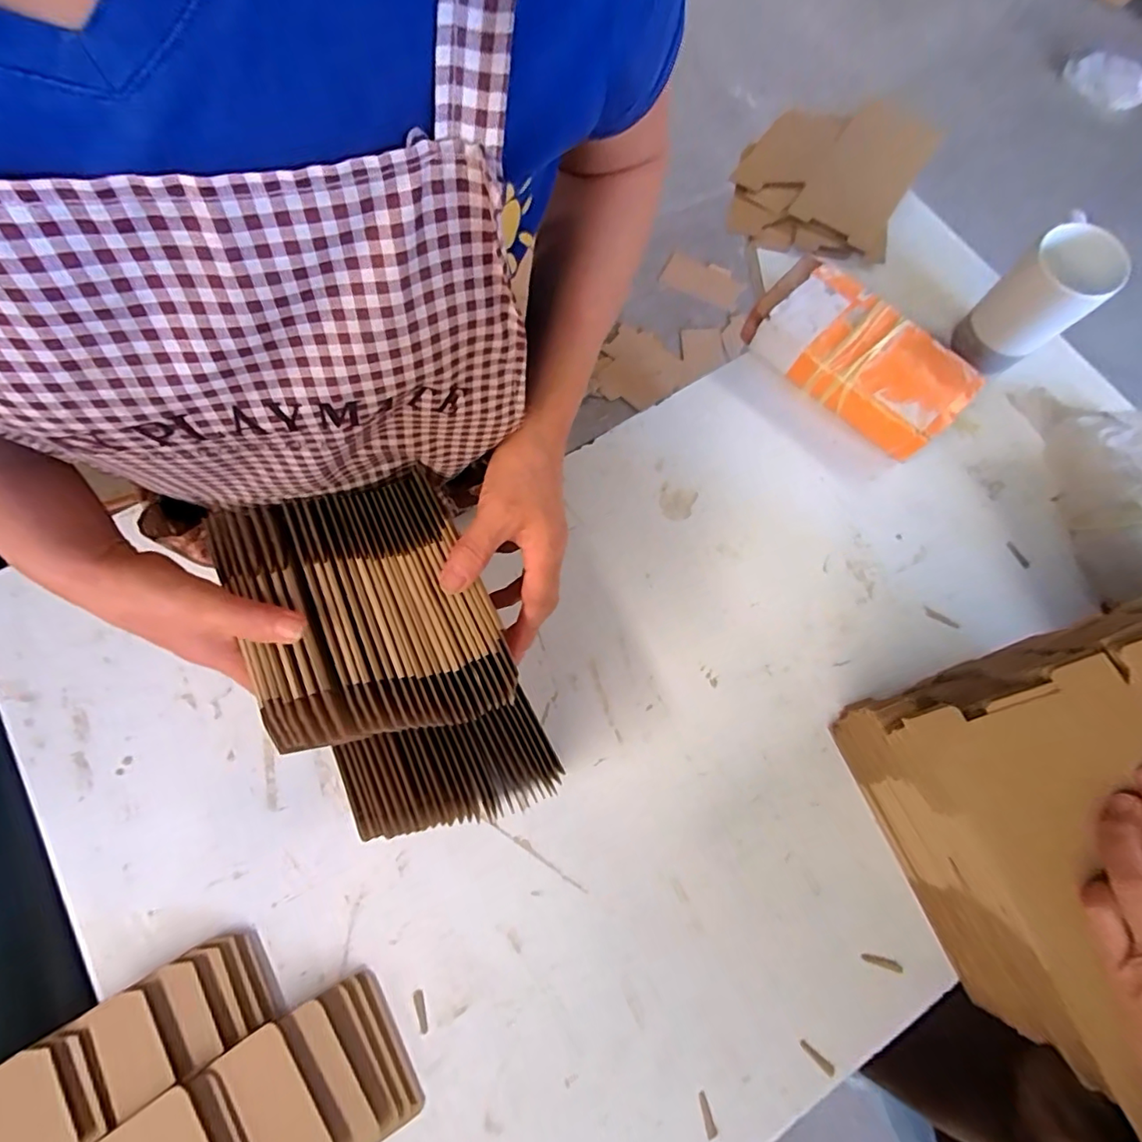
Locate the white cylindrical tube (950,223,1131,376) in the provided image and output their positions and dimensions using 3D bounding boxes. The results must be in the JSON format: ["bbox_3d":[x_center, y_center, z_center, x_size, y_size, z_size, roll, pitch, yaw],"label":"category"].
[{"bbox_3d":[0.477,-0.274,0.556,0.084,0.138,0.077,-37,78,-10],"label":"white cylindrical tube"}]

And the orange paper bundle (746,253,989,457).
[{"bbox_3d":[0.311,-0.233,0.587,0.231,0.064,0.118,40,78,9],"label":"orange paper bundle"}]

